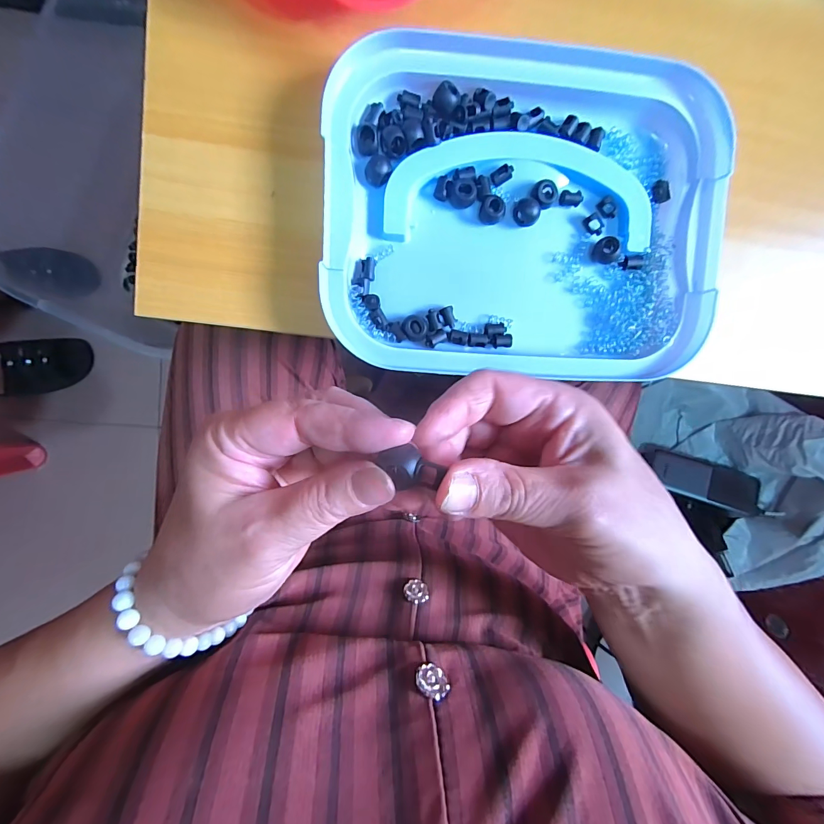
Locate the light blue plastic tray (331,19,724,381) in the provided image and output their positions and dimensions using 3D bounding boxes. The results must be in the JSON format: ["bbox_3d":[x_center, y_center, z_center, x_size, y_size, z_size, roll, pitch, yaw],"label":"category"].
[{"bbox_3d":[0.076,-0.137,0.262,0.260,0.028,0.219,2,94,-4],"label":"light blue plastic tray"}]

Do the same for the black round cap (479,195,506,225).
[{"bbox_3d":[0.055,-0.138,0.264,0.017,0.012,0.015,30,92,-6],"label":"black round cap"}]

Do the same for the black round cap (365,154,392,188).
[{"bbox_3d":[-0.022,-0.160,0.256,0.016,0.010,0.016,0,95,-4],"label":"black round cap"}]

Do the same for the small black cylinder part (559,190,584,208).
[{"bbox_3d":[0.113,-0.151,0.272,0.016,0.006,0.010,3,94,-4],"label":"small black cylinder part"}]

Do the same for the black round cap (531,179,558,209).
[{"bbox_3d":[0.092,-0.151,0.266,0.013,0.009,0.018,-39,96,0],"label":"black round cap"}]

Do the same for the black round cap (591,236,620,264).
[{"bbox_3d":[0.136,-0.114,0.270,0.015,0.010,0.016,0,95,-4],"label":"black round cap"}]

